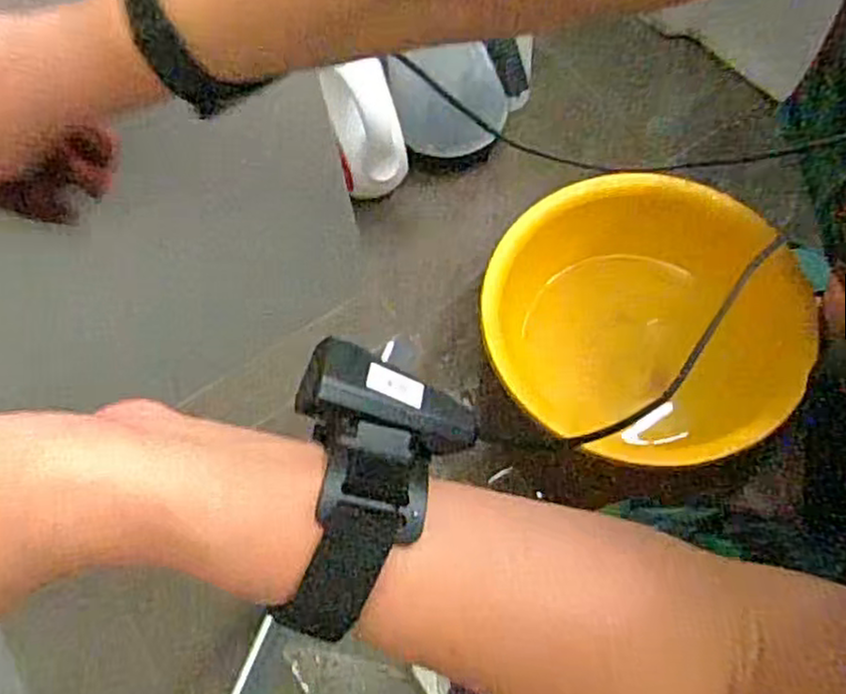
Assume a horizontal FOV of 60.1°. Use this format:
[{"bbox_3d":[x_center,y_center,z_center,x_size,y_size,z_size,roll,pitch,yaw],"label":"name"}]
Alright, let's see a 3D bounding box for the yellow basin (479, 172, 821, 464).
[{"bbox_3d":[0.236,-0.047,0.768,0.295,0.125,0.309,-1,64,1],"label":"yellow basin"}]

